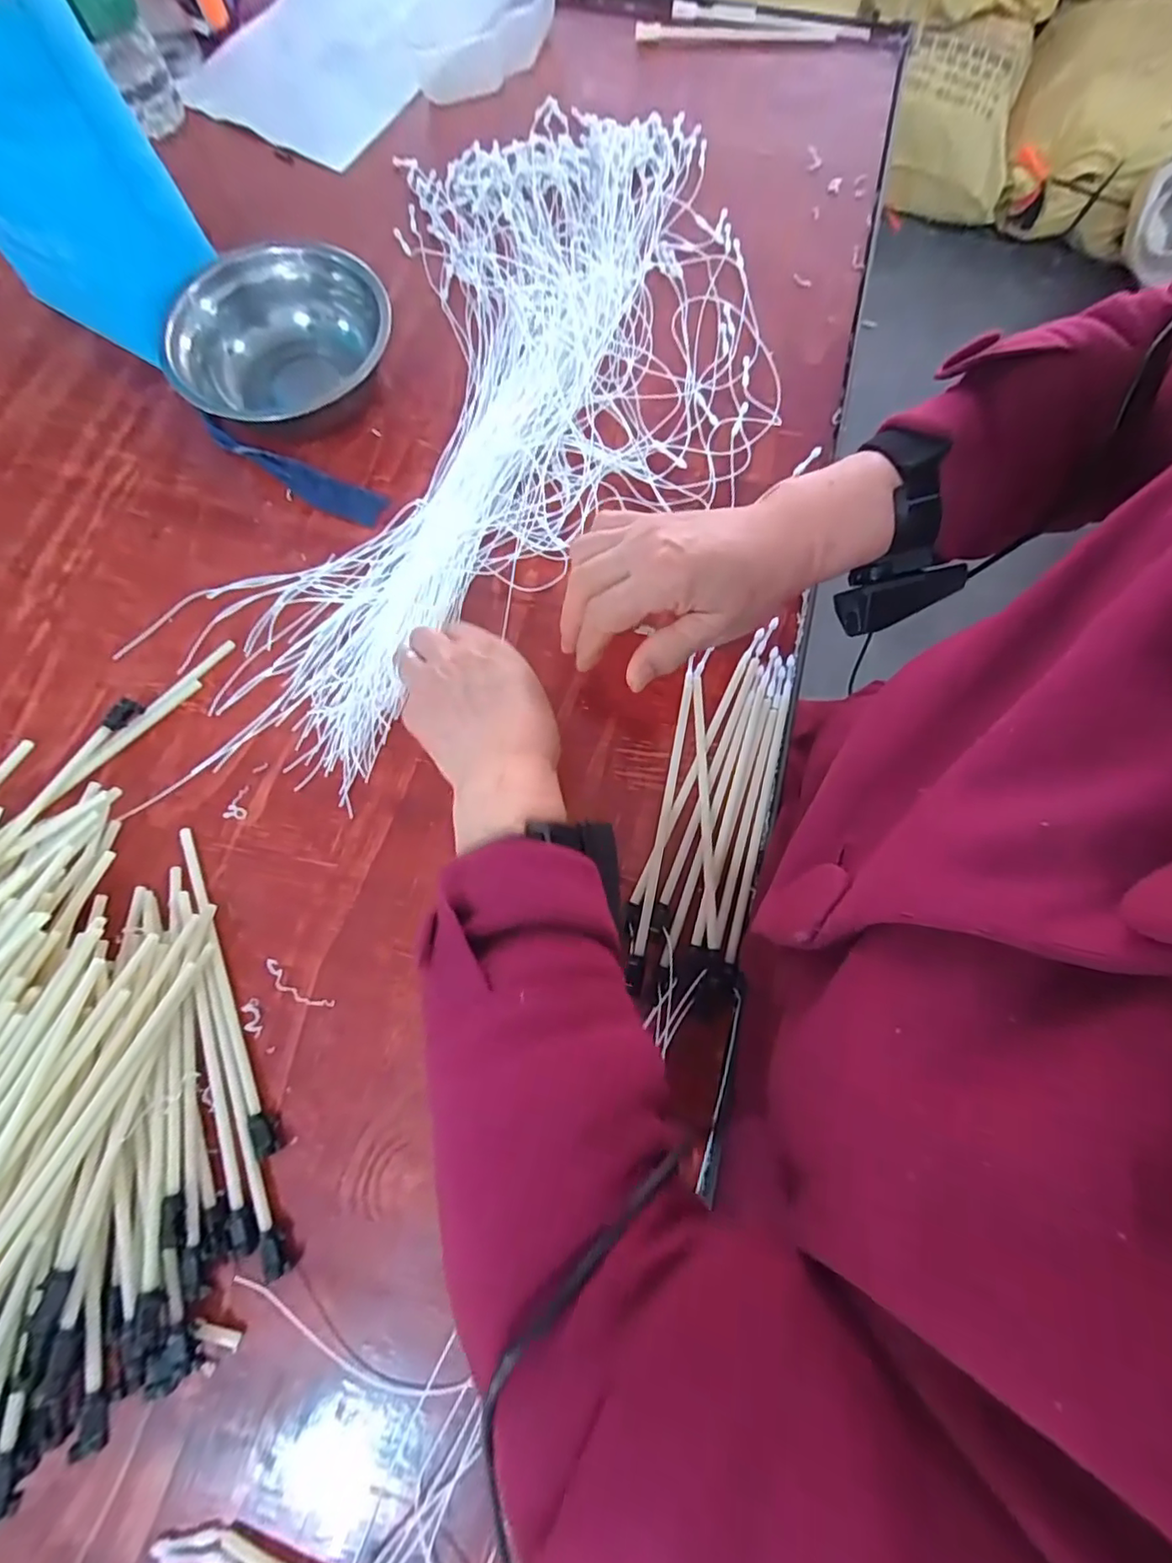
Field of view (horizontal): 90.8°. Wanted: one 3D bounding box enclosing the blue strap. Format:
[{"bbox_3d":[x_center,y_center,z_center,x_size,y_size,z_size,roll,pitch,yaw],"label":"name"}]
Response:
[{"bbox_3d":[-0.222,-0.234,0.435,0.153,0.014,0.028,26,77,7],"label":"blue strap"}]

